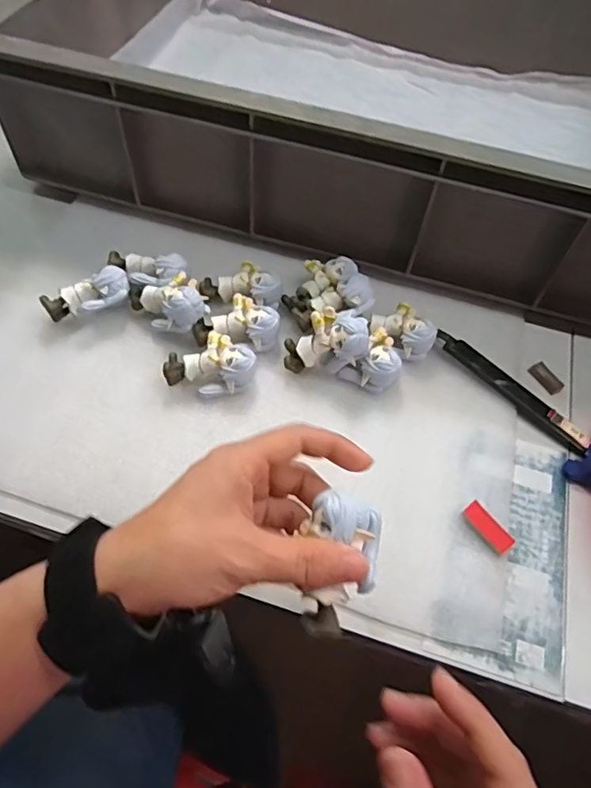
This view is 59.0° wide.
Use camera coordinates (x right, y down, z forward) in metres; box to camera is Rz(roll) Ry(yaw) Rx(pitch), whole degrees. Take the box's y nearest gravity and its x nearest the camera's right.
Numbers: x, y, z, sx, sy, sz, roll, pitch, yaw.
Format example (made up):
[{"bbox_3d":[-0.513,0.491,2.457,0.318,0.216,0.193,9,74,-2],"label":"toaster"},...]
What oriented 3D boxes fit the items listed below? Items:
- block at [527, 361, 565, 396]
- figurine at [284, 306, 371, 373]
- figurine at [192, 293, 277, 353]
[{"bbox_3d":[0.194,-0.013,0.401,0.015,0.004,0.027,-31,66,-20],"label":"block"},{"bbox_3d":[0.022,-0.037,0.375,0.057,0.047,0.030,4,59,-2],"label":"figurine"},{"bbox_3d":[-0.044,-0.053,0.391,0.060,0.026,0.039,0,59,-4],"label":"figurine"}]

